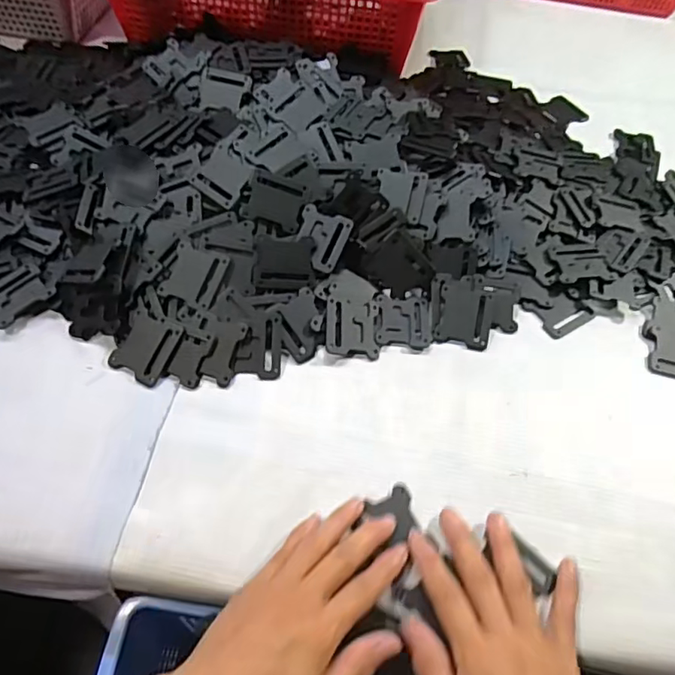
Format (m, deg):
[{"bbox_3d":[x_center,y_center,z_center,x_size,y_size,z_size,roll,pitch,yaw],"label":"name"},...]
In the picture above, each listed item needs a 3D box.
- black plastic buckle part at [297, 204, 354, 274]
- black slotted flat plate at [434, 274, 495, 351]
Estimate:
[{"bbox_3d":[-0.014,-0.081,0.456,0.042,0.004,0.051,22,74,4],"label":"black plastic buckle part"},{"bbox_3d":[0.105,-0.023,0.456,0.041,0.007,0.062,10,75,6],"label":"black slotted flat plate"}]

